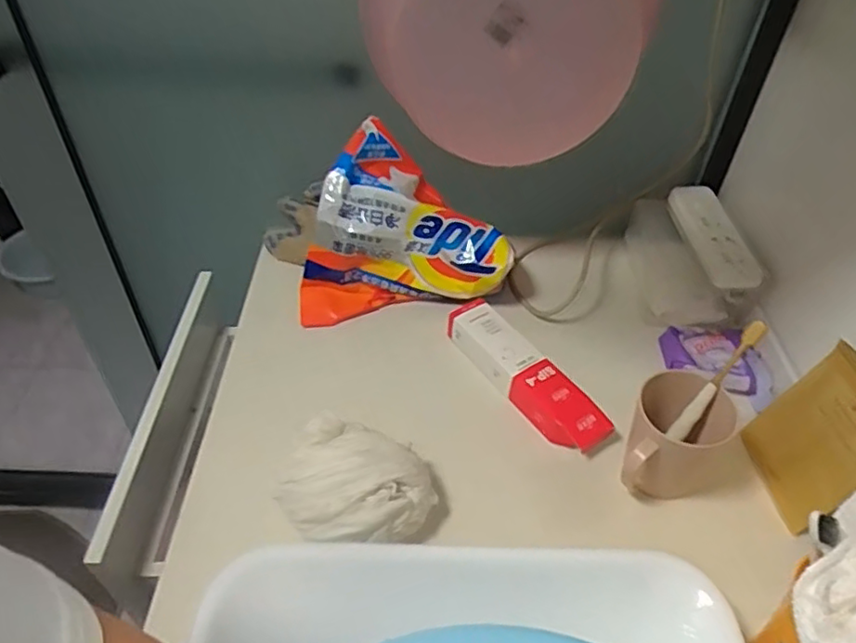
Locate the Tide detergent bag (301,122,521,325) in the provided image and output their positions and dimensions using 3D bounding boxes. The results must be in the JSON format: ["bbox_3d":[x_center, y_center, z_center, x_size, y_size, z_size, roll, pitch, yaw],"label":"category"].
[{"bbox_3d":[-0.031,-0.110,0.764,0.245,0.167,0.140,-2,45,-3],"label":"Tide detergent bag"}]

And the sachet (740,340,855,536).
[{"bbox_3d":[0.348,0.101,0.566,0.016,0.138,0.111,17,38,-18],"label":"sachet"}]

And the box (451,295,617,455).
[{"bbox_3d":[0.099,0.052,0.689,0.049,0.043,0.220,-26,51,-25],"label":"box"}]

